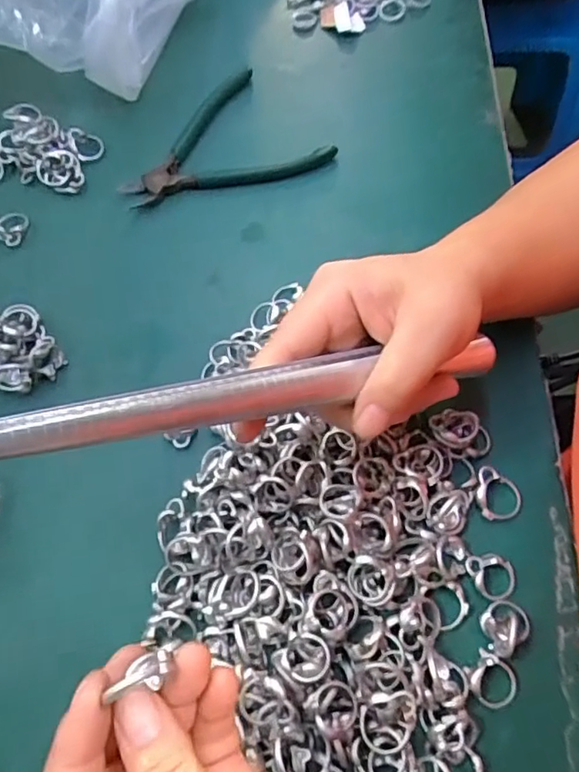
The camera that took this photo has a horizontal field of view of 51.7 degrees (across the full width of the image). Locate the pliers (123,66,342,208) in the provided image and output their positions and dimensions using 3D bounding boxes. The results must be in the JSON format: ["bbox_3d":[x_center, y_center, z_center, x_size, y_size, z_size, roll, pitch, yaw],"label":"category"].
[{"bbox_3d":[-0.051,-0.189,0.448,0.149,0.016,0.112,-13,64,-2],"label":"pliers"}]

